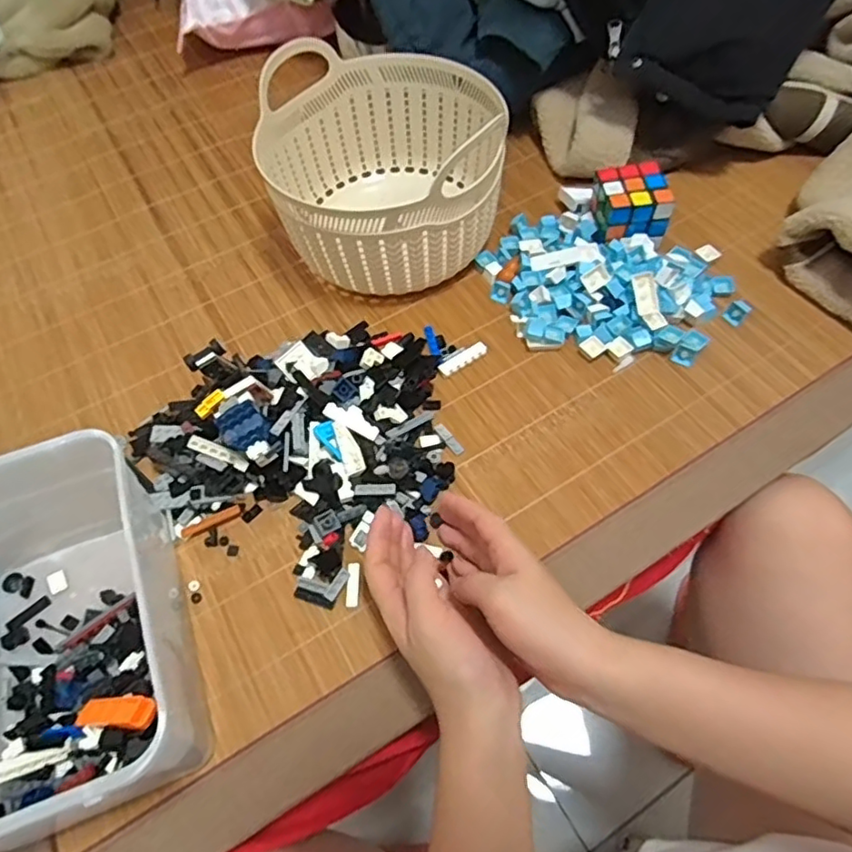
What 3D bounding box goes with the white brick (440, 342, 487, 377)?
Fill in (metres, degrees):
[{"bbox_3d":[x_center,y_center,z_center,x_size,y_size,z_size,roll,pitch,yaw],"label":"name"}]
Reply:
[{"bbox_3d":[0.033,-0.060,0.544,0.046,0.009,0.014,-33,63,-14],"label":"white brick"}]

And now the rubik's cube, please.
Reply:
[{"bbox_3d":[0.197,-0.211,0.591,0.058,0.061,0.069,-7,60,0],"label":"rubik's cube"}]

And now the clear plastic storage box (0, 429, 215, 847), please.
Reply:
[{"bbox_3d":[-0.232,0.135,0.383,0.150,0.125,0.209,-22,61,-9],"label":"clear plastic storage box"}]

